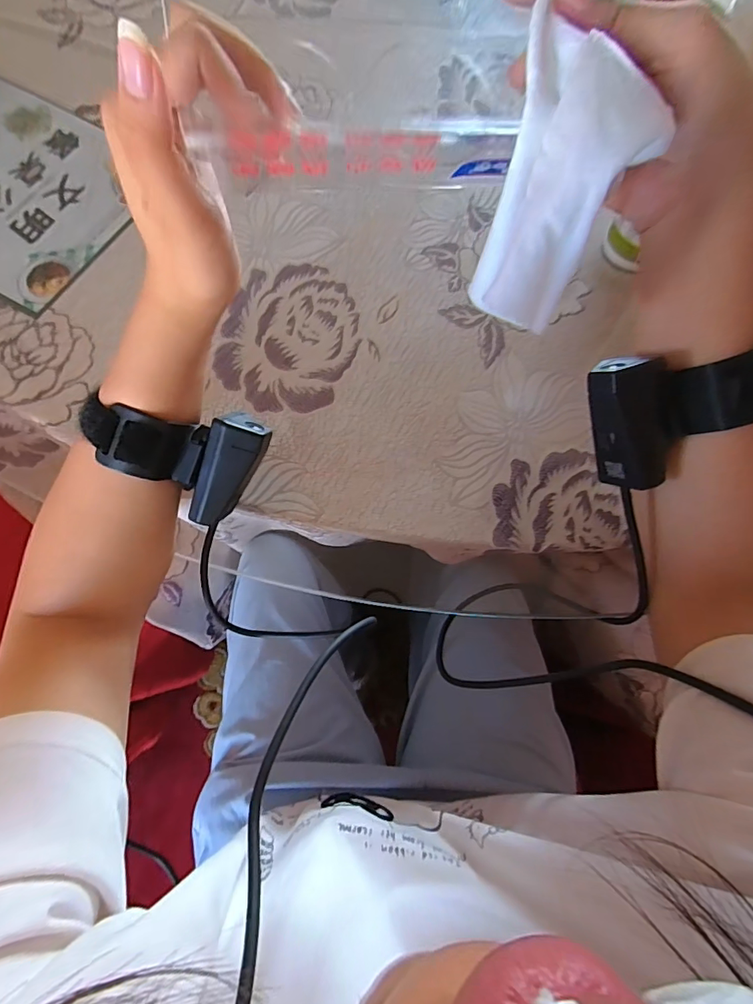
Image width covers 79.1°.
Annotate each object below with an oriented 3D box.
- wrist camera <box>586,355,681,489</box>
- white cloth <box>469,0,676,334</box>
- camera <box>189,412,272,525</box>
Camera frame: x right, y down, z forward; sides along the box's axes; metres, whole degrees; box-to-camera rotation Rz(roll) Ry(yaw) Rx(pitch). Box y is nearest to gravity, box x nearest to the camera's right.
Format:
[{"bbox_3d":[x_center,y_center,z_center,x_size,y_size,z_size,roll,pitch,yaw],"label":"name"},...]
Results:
[{"bbox_3d":[0.137,-0.042,0.250,0.032,0.023,0.069,-24,112,-8],"label":"wrist camera"},{"bbox_3d":[0.076,-0.124,0.183,0.050,0.024,0.099,18,112,3],"label":"white cloth"},{"bbox_3d":[-0.092,-0.018,0.280,0.026,0.022,0.072,31,103,7],"label":"camera"}]

